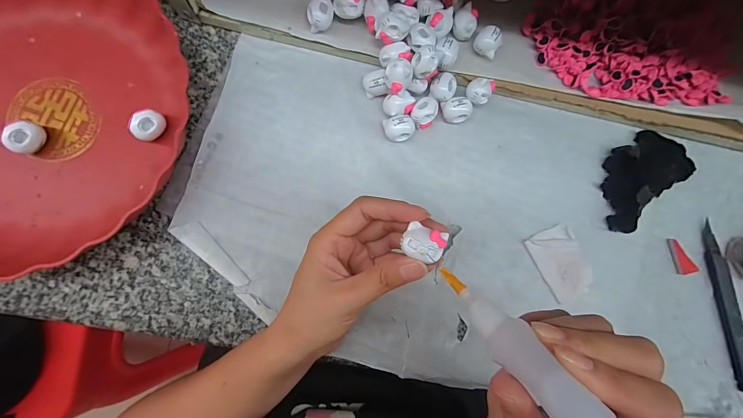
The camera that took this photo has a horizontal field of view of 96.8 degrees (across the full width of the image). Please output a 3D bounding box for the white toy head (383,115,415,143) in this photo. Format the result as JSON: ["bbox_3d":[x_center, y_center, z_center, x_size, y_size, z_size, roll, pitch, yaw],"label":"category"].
[{"bbox_3d":[0.024,-0.068,0.281,0.026,0.017,0.020,-7,84,-6],"label":"white toy head"}]

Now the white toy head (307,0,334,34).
[{"bbox_3d":[-0.042,-0.159,0.273,0.020,0.022,0.023,0,83,-5],"label":"white toy head"}]

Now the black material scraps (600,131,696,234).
[{"bbox_3d":[0.244,-0.031,0.297,0.102,0.019,0.059,-37,88,-8],"label":"black material scraps"}]

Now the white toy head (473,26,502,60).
[{"bbox_3d":[0.098,-0.142,0.284,0.022,0.022,0.020,1,83,-5],"label":"white toy head"}]

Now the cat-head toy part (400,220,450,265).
[{"bbox_3d":[0.031,0.020,0.192,0.024,0.008,0.019,19,82,-2],"label":"cat-head toy part"}]

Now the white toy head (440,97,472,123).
[{"bbox_3d":[0.074,-0.086,0.290,0.024,0.018,0.020,-14,85,-6],"label":"white toy head"}]

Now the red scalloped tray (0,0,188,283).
[{"bbox_3d":[-0.261,-0.077,0.248,0.236,0.046,0.243,36,82,0],"label":"red scalloped tray"}]

